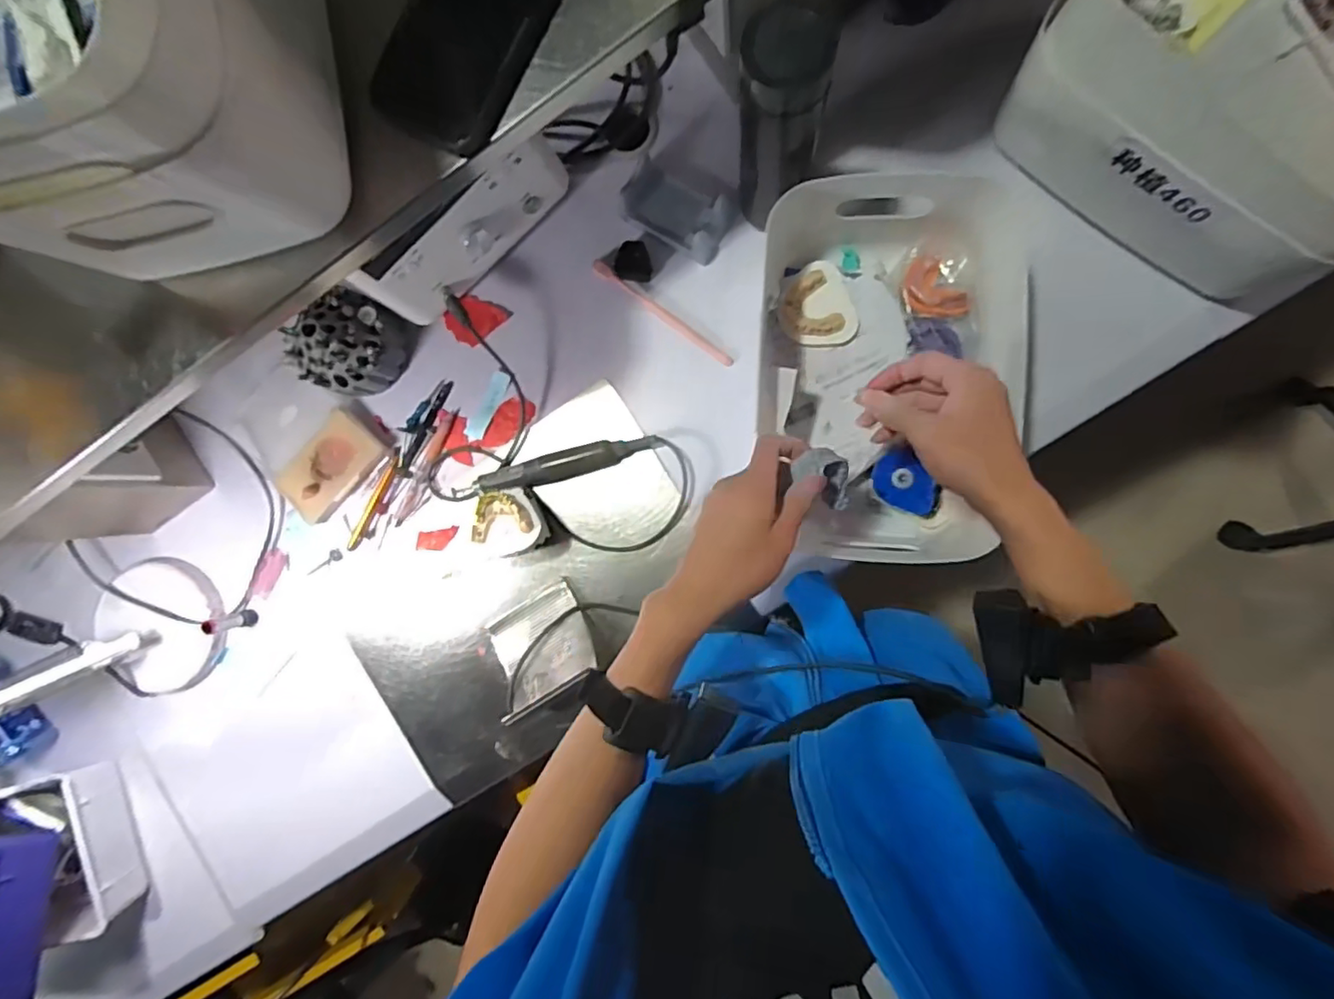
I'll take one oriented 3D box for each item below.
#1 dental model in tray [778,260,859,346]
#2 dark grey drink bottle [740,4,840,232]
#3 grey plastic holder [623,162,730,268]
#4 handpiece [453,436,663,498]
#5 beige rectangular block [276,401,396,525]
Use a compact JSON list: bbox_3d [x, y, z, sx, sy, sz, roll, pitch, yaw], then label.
[{"bbox_3d":[0.143,-0.184,0.579,0.069,0.022,0.081,-21,89,7],"label":"dental model in tray"},{"bbox_3d":[0.089,-0.288,0.481,0.062,0.209,0.049,6,92,7],"label":"dark grey drink bottle"},{"bbox_3d":[0.010,-0.285,0.596,0.101,0.032,0.059,30,95,5],"label":"grey plastic holder"},{"bbox_3d":[-0.118,-0.034,0.630,0.225,0.025,0.029,-15,89,7],"label":"handpiece"},{"bbox_3d":[-0.366,-0.040,0.652,0.073,0.018,0.131,45,96,4],"label":"beige rectangular block"}]

